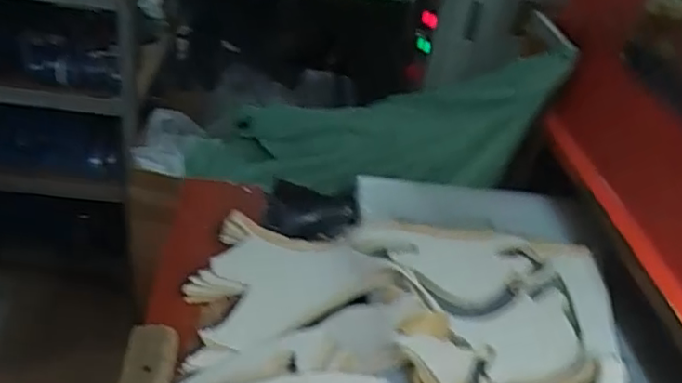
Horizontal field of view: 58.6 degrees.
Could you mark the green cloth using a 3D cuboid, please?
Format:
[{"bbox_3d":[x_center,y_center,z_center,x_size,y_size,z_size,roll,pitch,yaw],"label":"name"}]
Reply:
[{"bbox_3d":[0.020,-0.085,1.020,0.698,0.182,0.065,-6,0,25],"label":"green cloth"}]

